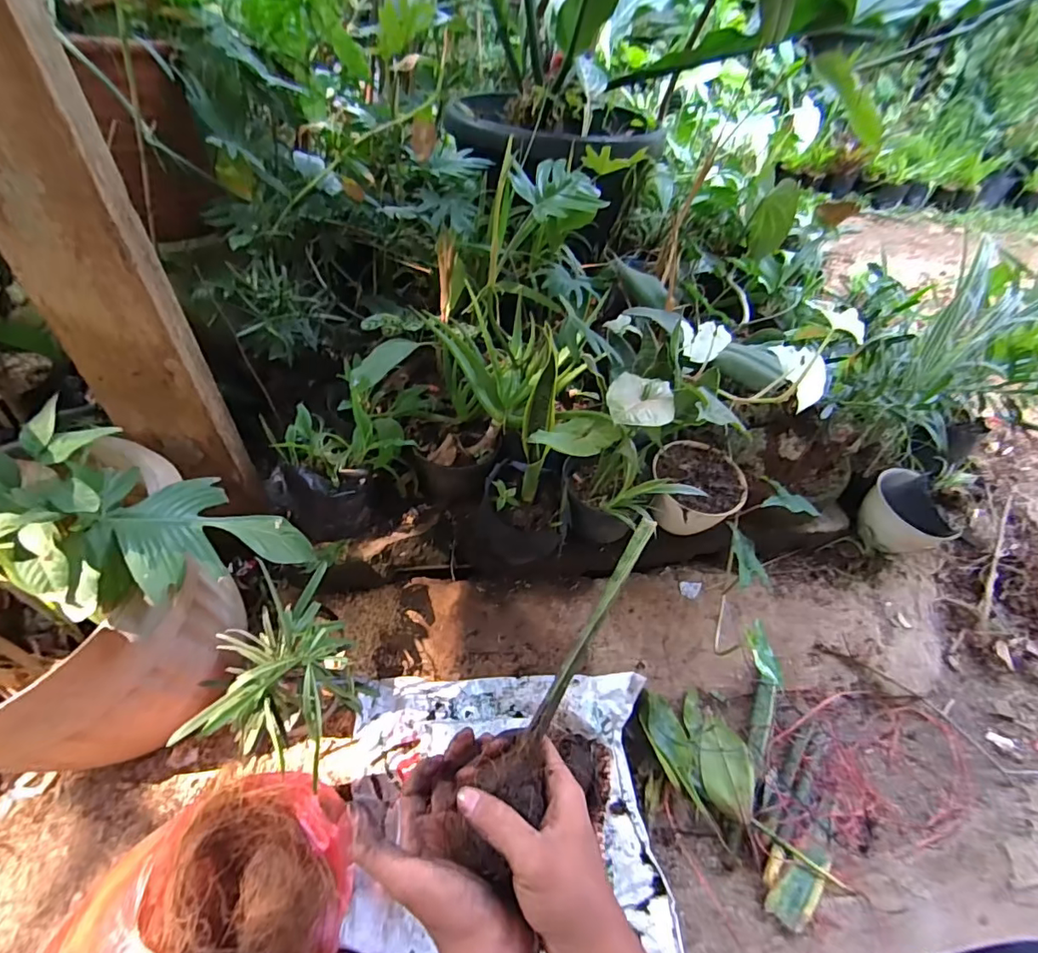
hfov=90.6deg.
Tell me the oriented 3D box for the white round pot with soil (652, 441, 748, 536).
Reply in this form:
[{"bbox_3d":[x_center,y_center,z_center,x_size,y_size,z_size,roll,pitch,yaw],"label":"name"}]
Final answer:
[{"bbox_3d":[0.288,0.021,0.845,0.144,0.086,0.134,4,47,-4],"label":"white round pot with soil"}]

